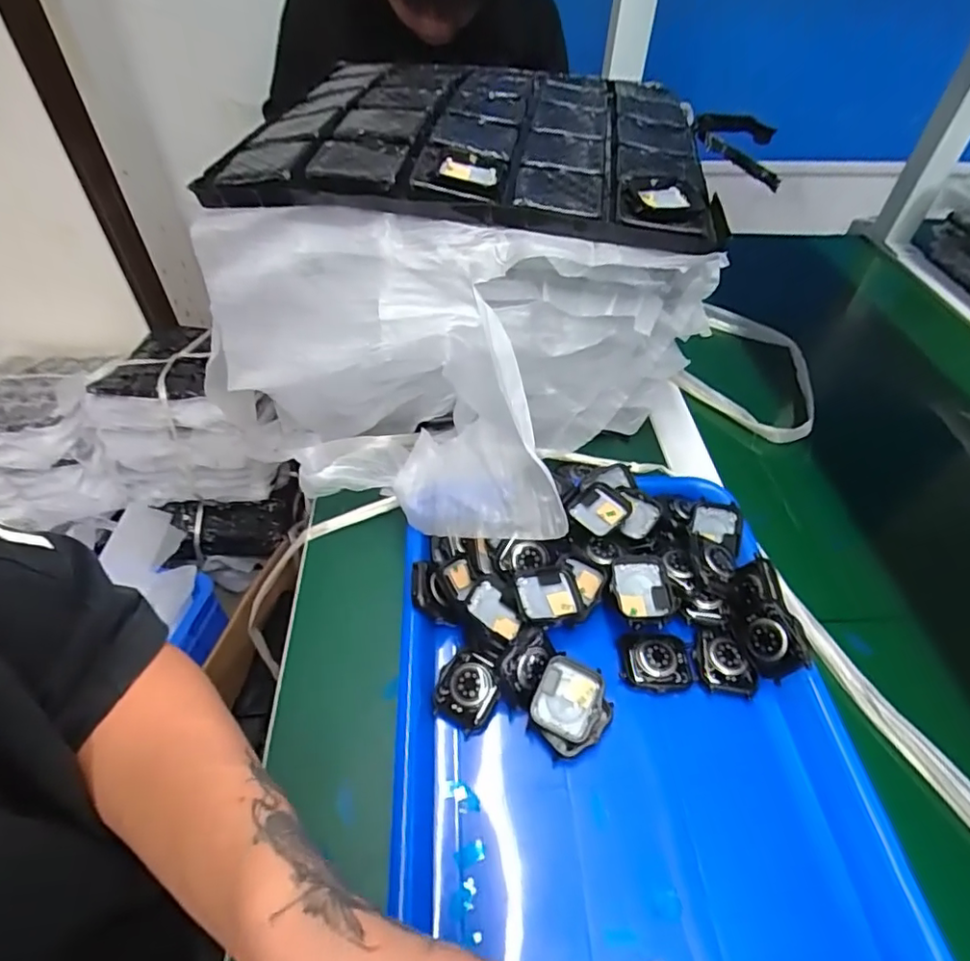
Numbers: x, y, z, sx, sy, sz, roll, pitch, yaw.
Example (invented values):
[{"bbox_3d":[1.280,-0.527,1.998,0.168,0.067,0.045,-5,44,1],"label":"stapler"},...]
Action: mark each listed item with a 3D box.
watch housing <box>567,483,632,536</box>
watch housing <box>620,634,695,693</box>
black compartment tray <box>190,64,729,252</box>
[{"bbox_3d":[0.086,0.023,0.416,0.036,0.013,0.043,34,55,27],"label":"watch housing"},{"bbox_3d":[0.110,0.112,0.355,0.043,0.007,0.036,2,47,1],"label":"watch housing"},{"bbox_3d":[0.001,-0.278,0.441,0.345,0.038,0.296,8,48,6],"label":"black compartment tray"}]

